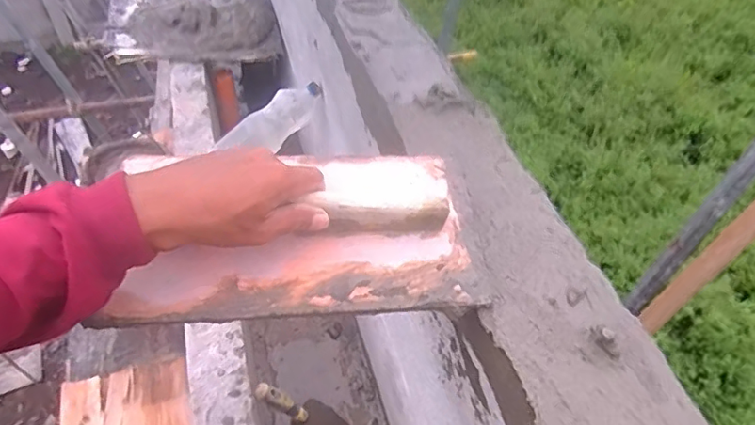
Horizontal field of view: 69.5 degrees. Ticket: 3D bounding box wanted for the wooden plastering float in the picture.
[{"bbox_3d":[-0.070,0.010,0.480,0.308,0.051,0.162,-3,46,-4],"label":"wooden plastering float"}]

